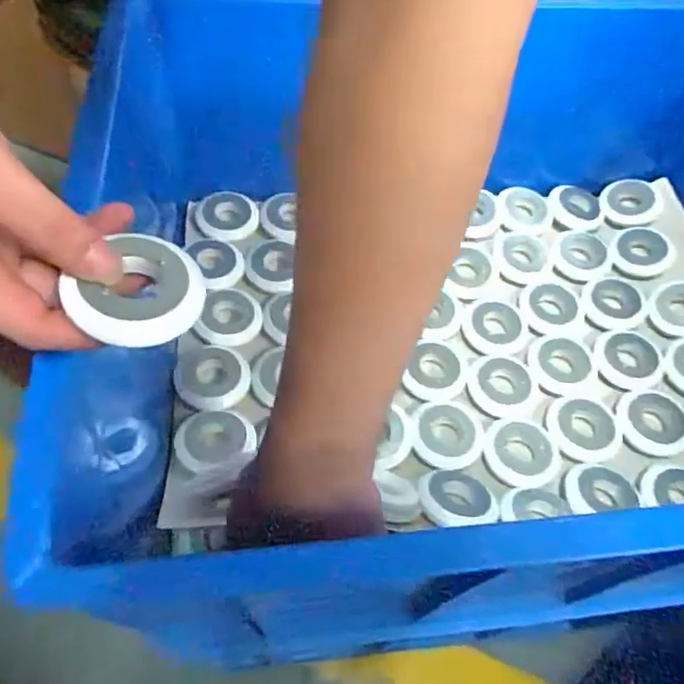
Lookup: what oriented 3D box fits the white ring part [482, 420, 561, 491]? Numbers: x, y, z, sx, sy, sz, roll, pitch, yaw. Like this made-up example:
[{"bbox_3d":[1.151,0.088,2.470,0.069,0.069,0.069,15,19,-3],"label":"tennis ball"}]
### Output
[{"bbox_3d":[0.140,0.085,0.445,0.057,0.016,0.055,2,57,-3],"label":"white ring part"}]

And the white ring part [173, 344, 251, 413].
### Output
[{"bbox_3d":[-0.104,0.028,0.453,0.058,0.009,0.053,2,57,-3],"label":"white ring part"}]

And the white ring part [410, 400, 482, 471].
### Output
[{"bbox_3d":[0.082,0.072,0.453,0.053,0.011,0.055,2,57,-3],"label":"white ring part"}]

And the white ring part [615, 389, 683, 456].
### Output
[{"bbox_3d":[0.249,0.062,0.459,0.056,0.011,0.055,6,57,-1],"label":"white ring part"}]

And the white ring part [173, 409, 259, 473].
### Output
[{"bbox_3d":[-0.093,0.071,0.420,0.056,0.009,0.049,-5,58,-8],"label":"white ring part"}]

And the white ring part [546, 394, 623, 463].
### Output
[{"bbox_3d":[0.192,0.064,0.450,0.056,0.014,0.055,2,57,-3],"label":"white ring part"}]

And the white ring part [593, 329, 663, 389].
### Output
[{"bbox_3d":[0.248,0.013,0.493,0.055,0.007,0.055,2,57,-3],"label":"white ring part"}]

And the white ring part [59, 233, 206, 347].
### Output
[{"bbox_3d":[-0.086,-0.020,0.247,0.046,0.013,0.049,44,66,-6],"label":"white ring part"}]

